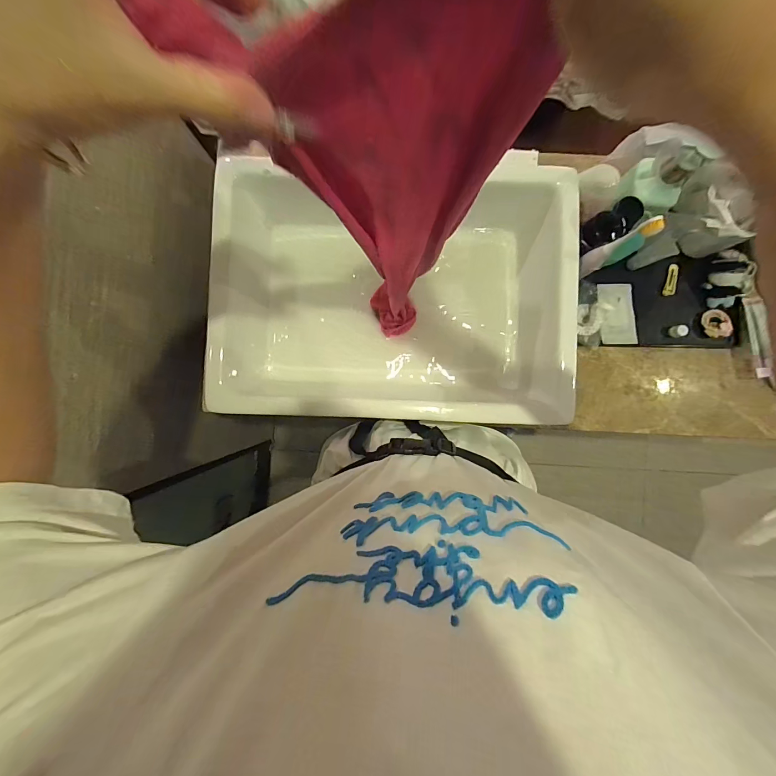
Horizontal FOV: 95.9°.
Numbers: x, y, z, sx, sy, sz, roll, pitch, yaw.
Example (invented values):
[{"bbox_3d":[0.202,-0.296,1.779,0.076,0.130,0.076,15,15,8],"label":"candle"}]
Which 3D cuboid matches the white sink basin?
[{"bbox_3d":[0.006,-0.134,0.553,0.504,0.148,0.344,1,90,1],"label":"white sink basin"}]

